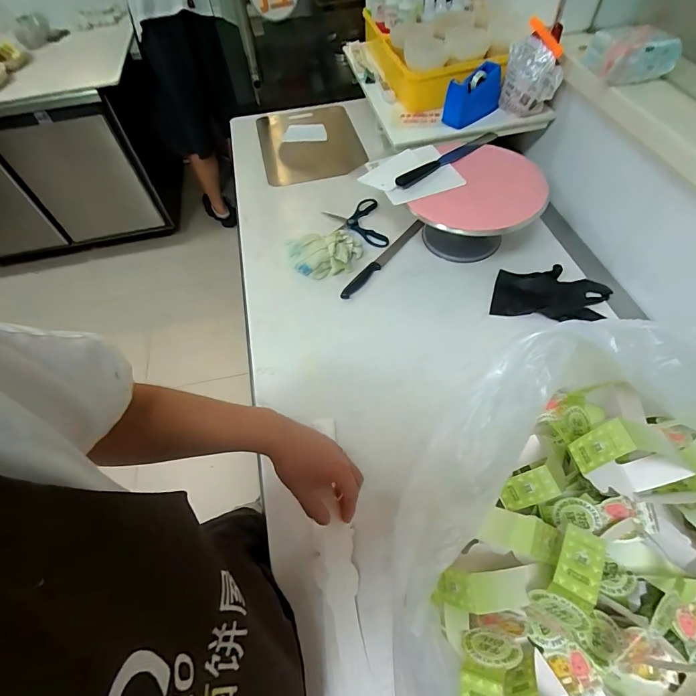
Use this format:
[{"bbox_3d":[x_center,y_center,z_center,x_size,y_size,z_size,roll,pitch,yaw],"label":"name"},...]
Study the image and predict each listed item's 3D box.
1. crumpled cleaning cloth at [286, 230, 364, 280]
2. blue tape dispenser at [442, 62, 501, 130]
[{"bbox_3d":[-0.050,-0.219,0.889,0.165,0.043,0.117,-10,56,-3],"label":"crumpled cleaning cloth"},{"bbox_3d":[0.292,-0.581,0.894,0.139,0.097,0.046,-28,59,-14],"label":"blue tape dispenser"}]

